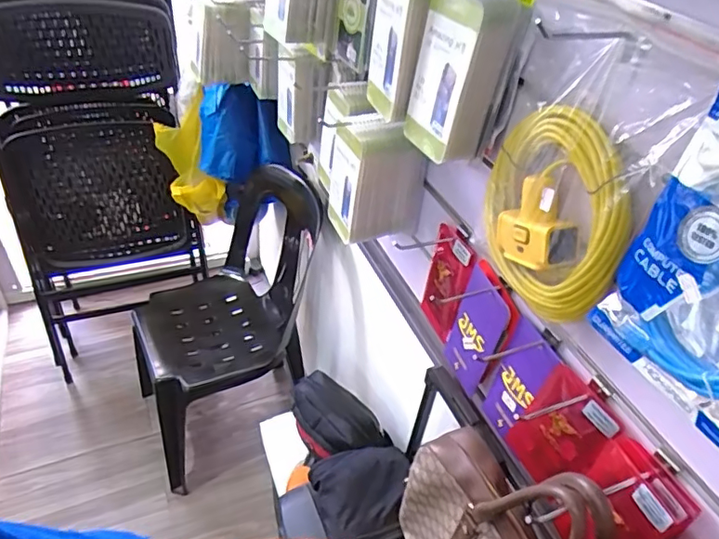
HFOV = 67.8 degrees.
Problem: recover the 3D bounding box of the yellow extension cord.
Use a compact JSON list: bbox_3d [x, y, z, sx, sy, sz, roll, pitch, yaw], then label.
[{"bbox_3d":[0.181,-0.056,0.520,0.034,0.189,0.168,-10,43,-19],"label":"yellow extension cord"}]

